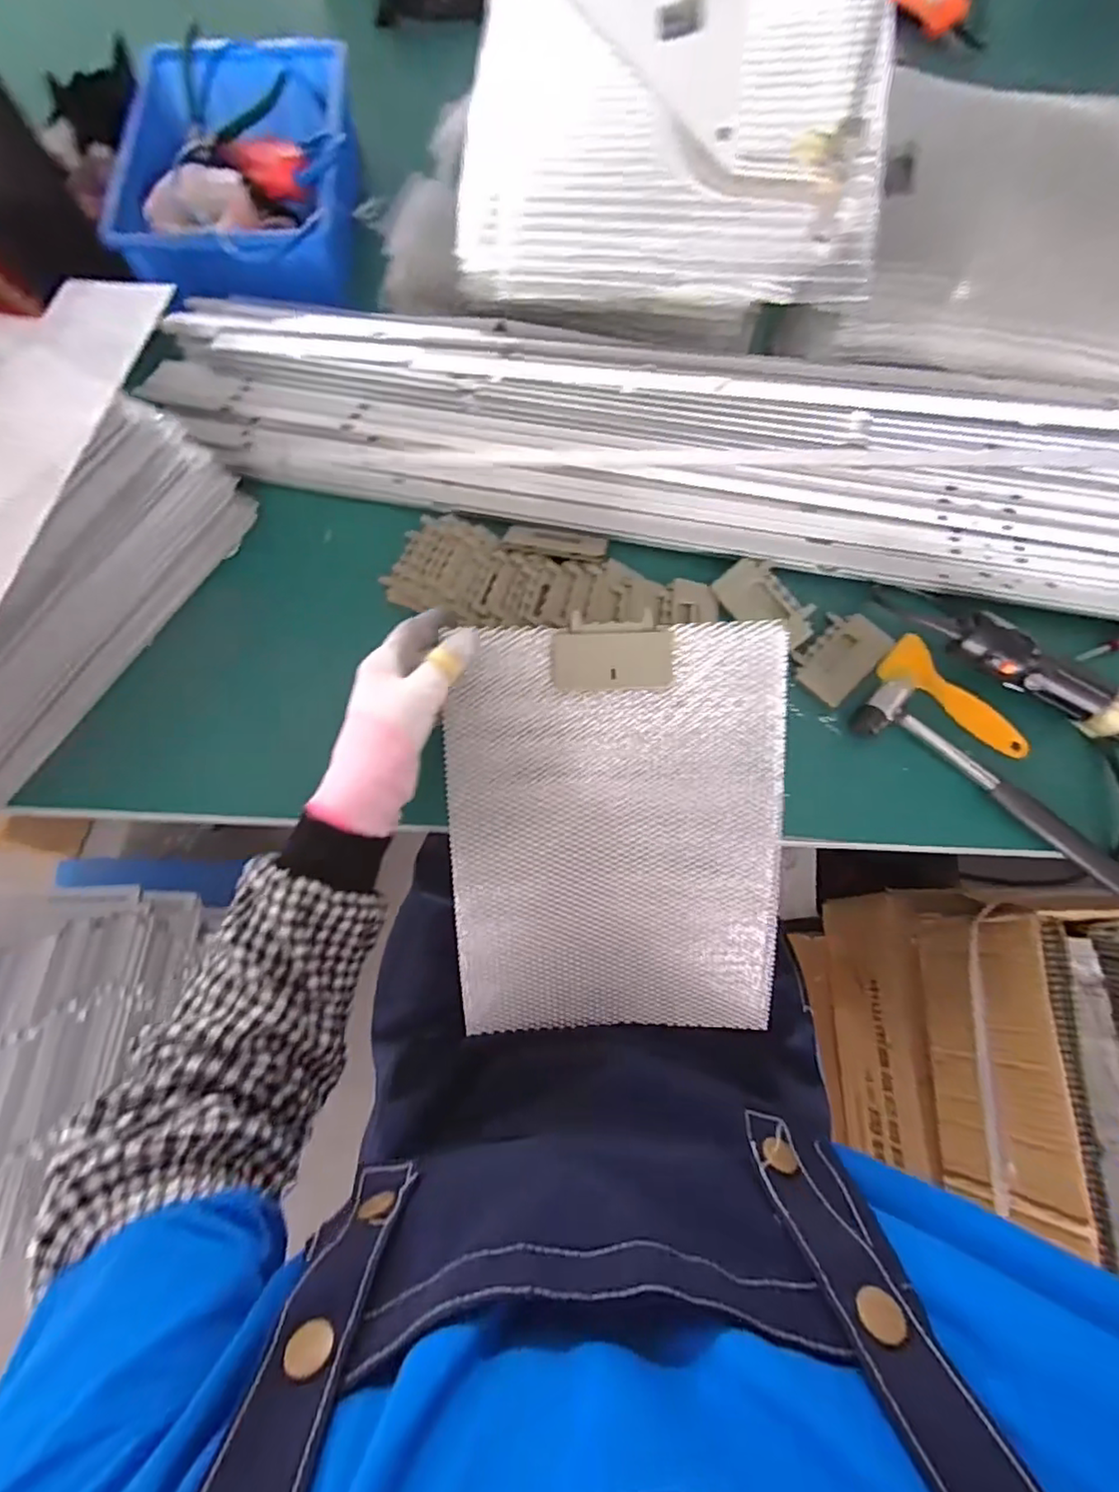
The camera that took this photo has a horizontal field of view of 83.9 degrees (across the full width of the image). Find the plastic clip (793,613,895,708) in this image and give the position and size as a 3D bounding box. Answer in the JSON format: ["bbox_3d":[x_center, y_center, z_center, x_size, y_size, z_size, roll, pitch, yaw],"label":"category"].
[{"bbox_3d":[0.242,-0.077,0.535,0.057,0.006,0.088,43,76,12],"label":"plastic clip"}]

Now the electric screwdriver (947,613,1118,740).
[{"bbox_3d":[0.423,-0.028,0.488,0.250,0.042,0.044,33,74,9],"label":"electric screwdriver"}]

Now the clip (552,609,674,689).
[{"bbox_3d":[0.039,-0.070,0.461,0.087,0.006,0.054,-1,102,1],"label":"clip"}]

